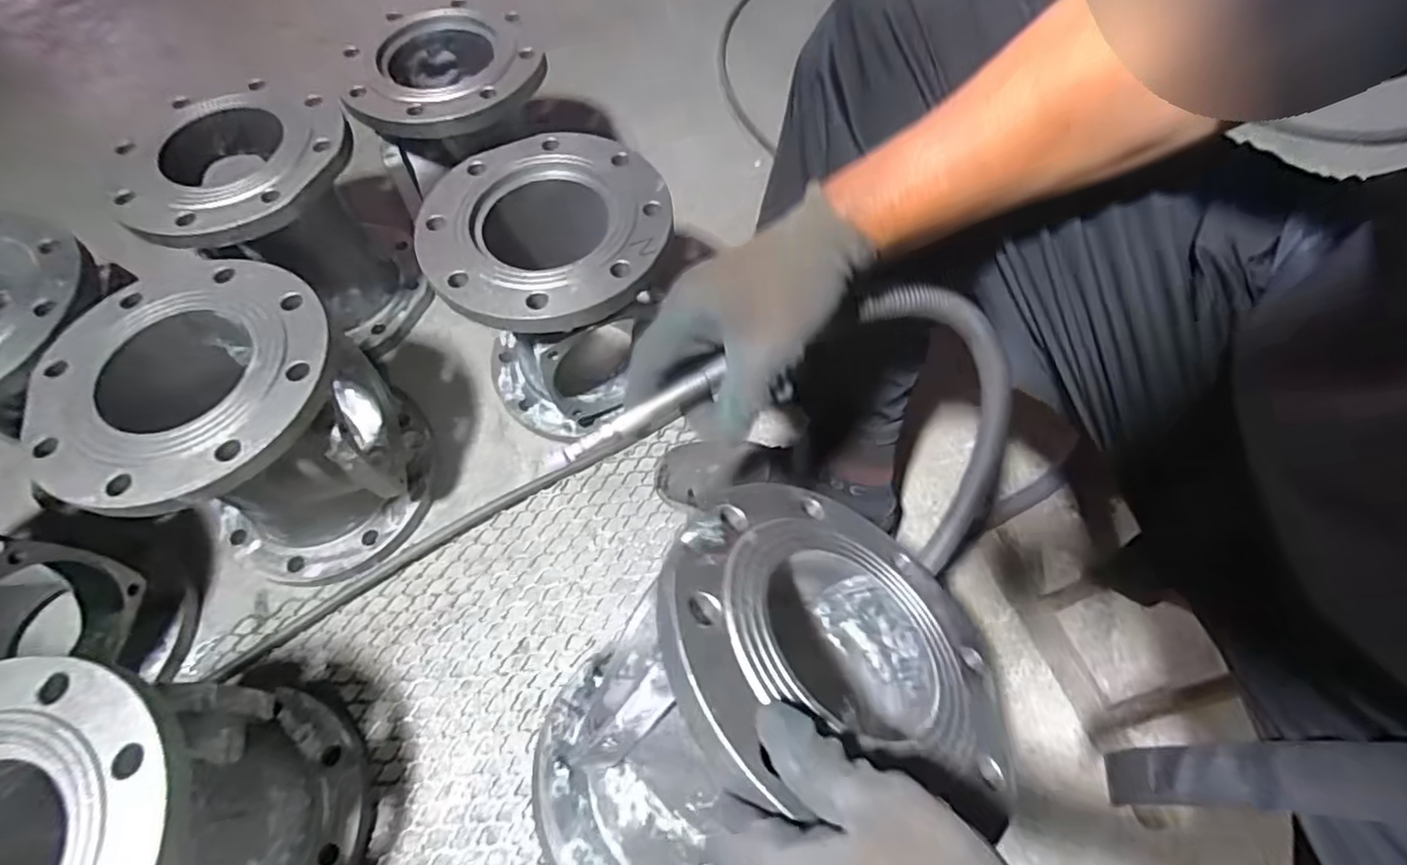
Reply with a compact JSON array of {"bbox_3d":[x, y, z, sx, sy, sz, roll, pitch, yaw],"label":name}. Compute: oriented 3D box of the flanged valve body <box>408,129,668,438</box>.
[{"bbox_3d":[-0.154,-0.150,0.711,0.243,0.252,0.241,-1,61,1],"label":"flanged valve body"}]

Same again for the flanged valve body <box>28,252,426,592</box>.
[{"bbox_3d":[-0.443,0.006,0.630,0.239,0.256,0.241,38,69,19],"label":"flanged valve body"}]

